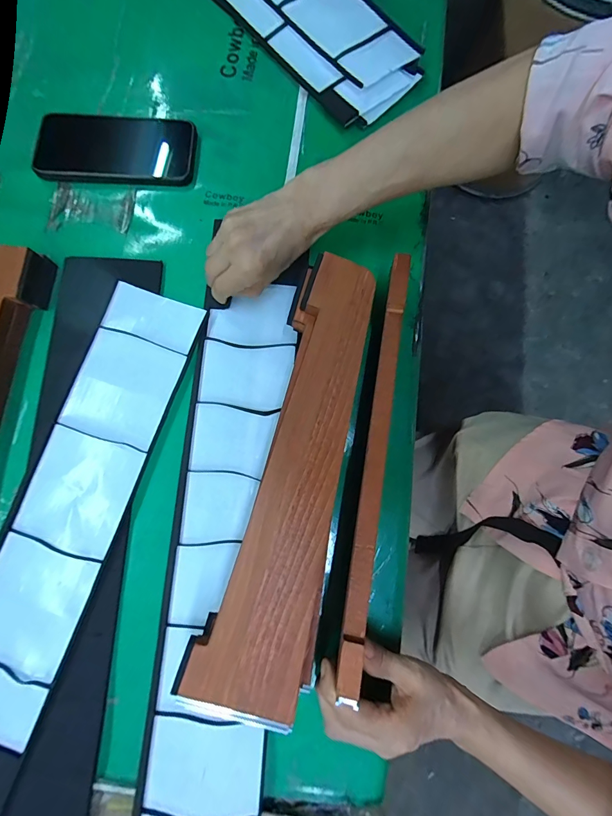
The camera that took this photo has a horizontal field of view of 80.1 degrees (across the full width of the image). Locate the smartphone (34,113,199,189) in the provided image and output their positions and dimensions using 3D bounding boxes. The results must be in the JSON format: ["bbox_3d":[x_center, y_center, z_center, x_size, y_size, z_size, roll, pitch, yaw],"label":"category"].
[{"bbox_3d":[-0.203,-0.276,0.389,0.163,0.011,0.081,2,79,-1],"label":"smartphone"}]

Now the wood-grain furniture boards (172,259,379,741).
[{"bbox_3d":[-0.002,0.042,0.279,0.078,0.018,0.339,15,80,3],"label":"wood-grain furniture boards"}]

